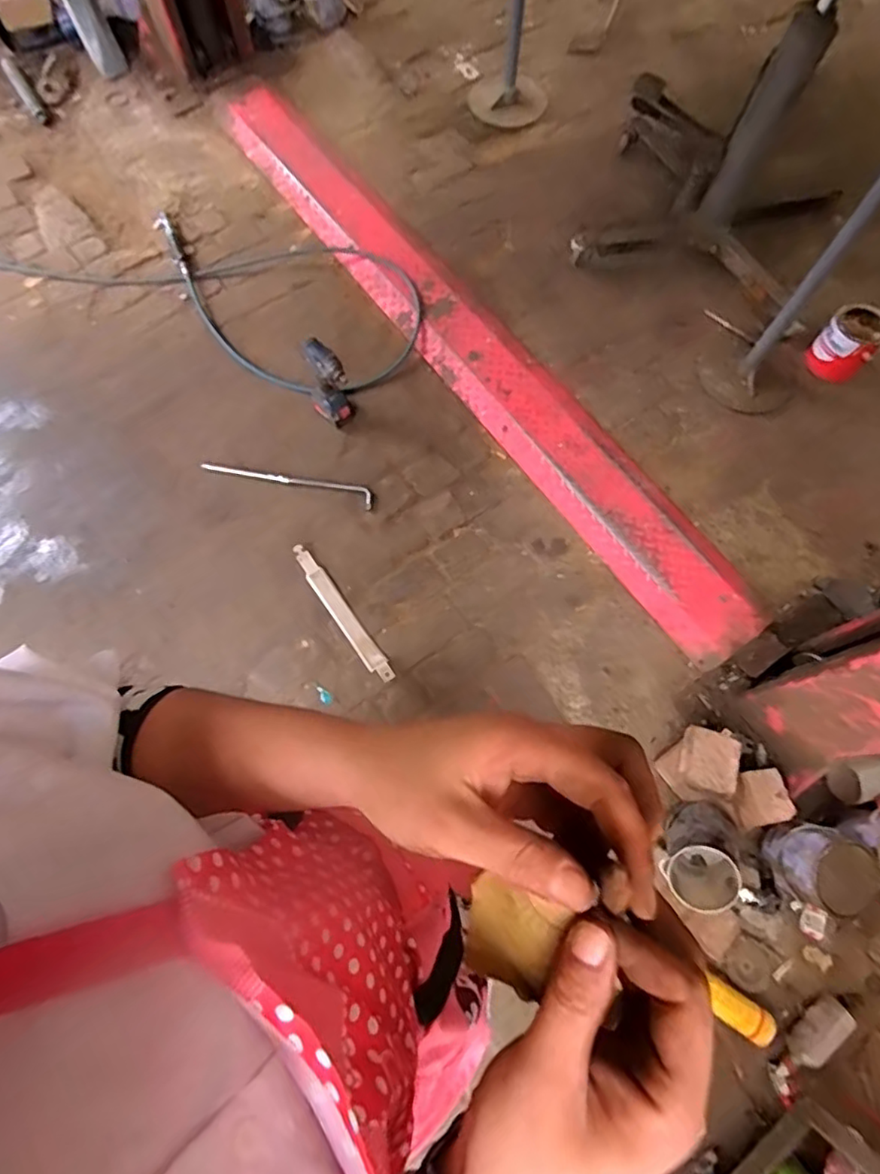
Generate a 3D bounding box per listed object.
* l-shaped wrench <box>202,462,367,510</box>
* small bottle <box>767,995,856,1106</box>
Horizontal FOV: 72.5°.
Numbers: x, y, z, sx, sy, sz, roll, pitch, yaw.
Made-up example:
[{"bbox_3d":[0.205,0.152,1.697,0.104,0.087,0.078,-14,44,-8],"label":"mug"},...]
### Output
[{"bbox_3d":[-0.436,-0.306,1.715,0.499,0.019,0.061,13,71,6],"label":"l-shaped wrench"},{"bbox_3d":[0.764,0.953,1.245,0.229,0.054,0.068,-39,74,-12],"label":"small bottle"}]

